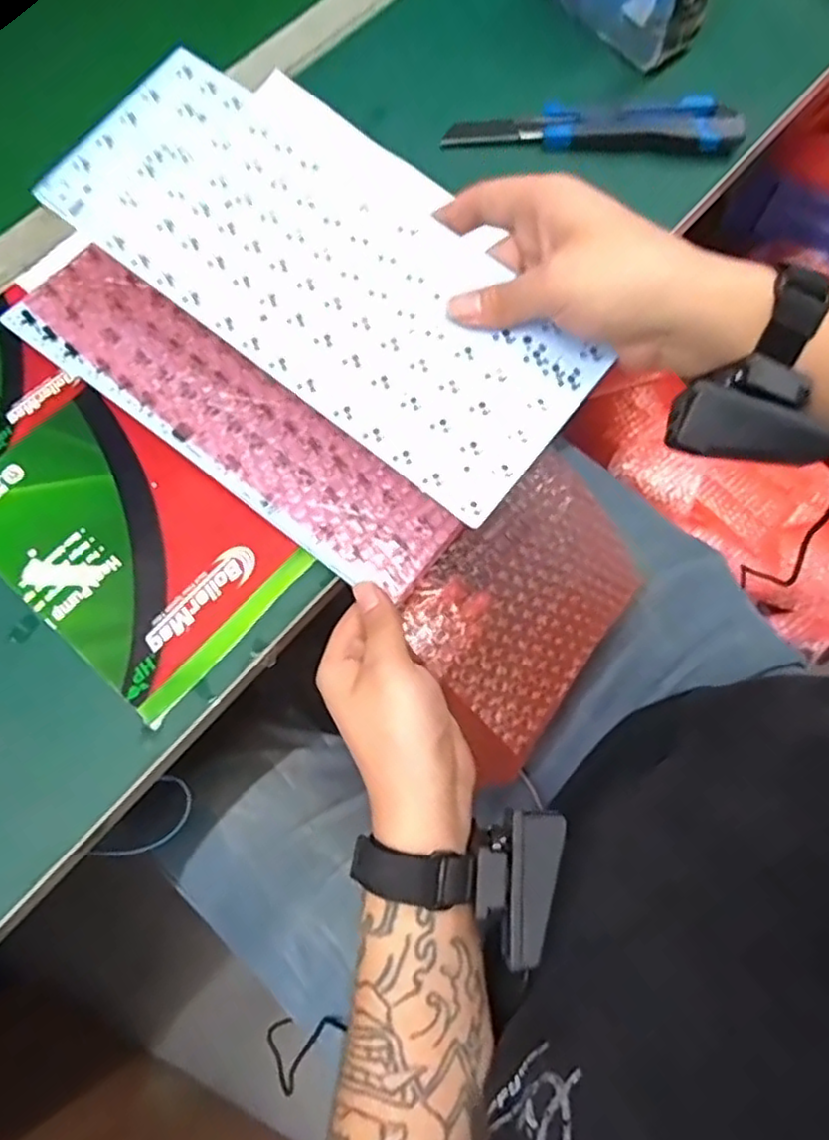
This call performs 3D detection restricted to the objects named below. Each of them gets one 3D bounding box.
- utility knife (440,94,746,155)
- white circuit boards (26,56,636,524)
[{"bbox_3d":[0.129,-0.321,0.493,0.206,0.021,0.033,2,72,1],"label":"utility knife"},{"bbox_3d":[-0.053,-0.161,0.361,0.309,0.004,0.118,39,83,11],"label":"white circuit boards"}]

